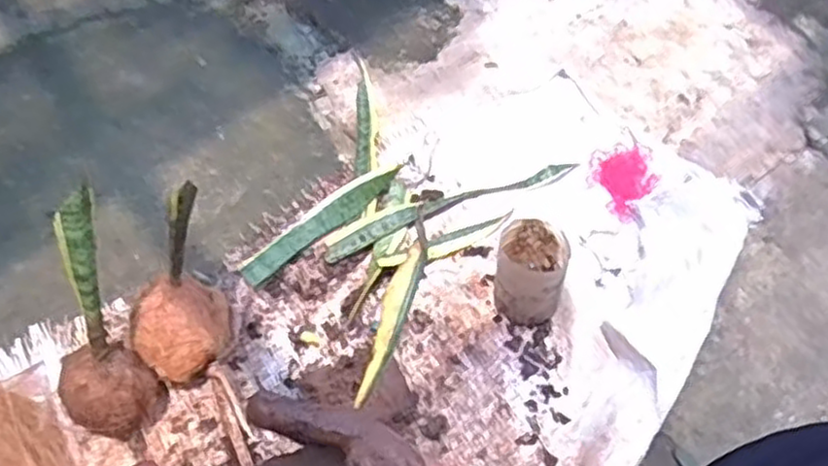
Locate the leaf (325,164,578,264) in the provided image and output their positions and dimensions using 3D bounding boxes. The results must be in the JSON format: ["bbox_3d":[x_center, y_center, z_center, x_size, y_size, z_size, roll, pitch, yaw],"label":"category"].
[{"bbox_3d":[0.037,-0.034,0.825,0.288,0.022,0.038,-19,58,-9],"label":"leaf"}]

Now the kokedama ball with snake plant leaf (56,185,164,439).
[{"bbox_3d":[-0.278,0.072,0.628,0.074,0.243,0.068,0,33,0],"label":"kokedama ball with snake plant leaf"}]

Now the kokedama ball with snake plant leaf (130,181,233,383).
[{"bbox_3d":[-0.218,0.035,0.693,0.087,0.196,0.093,10,27,9],"label":"kokedama ball with snake plant leaf"}]

